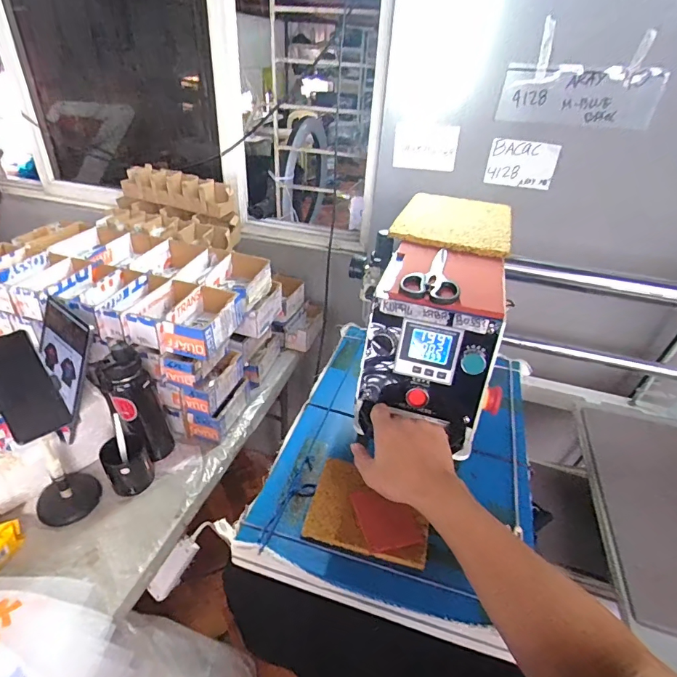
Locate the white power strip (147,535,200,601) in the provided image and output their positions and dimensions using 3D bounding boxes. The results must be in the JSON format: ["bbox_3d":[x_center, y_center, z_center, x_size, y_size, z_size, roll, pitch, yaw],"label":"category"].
[{"bbox_3d":[-0.333,0.465,0.854,0.035,0.039,0.130,31,86,34],"label":"white power strip"}]

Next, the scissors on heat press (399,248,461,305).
[{"bbox_3d":[0.130,-0.089,0.551,0.069,0.011,0.159,14,35,15],"label":"scissors on heat press"}]

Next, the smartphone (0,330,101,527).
[{"bbox_3d":[-0.495,0.176,0.710,0.100,0.365,0.119,-26,44,-36],"label":"smartphone"}]

